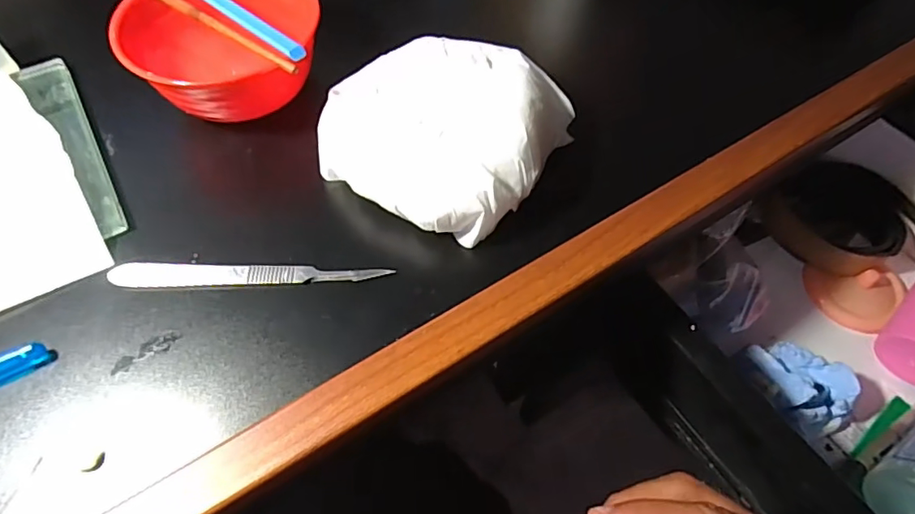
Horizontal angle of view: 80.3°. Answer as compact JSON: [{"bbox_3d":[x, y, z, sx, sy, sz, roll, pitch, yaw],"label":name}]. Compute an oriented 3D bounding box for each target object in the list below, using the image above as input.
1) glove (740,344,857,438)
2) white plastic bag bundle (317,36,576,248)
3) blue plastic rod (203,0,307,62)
[{"bbox_3d":[0.250,0.090,0.389,0.060,0.033,0.068,-8,60,-7],"label":"glove"},{"bbox_3d":[-0.009,-0.074,0.301,0.125,0.040,0.117,30,62,15],"label":"white plastic bag bundle"},{"bbox_3d":[-0.131,-0.142,0.303,0.128,0.004,0.011,37,64,18],"label":"blue plastic rod"}]

